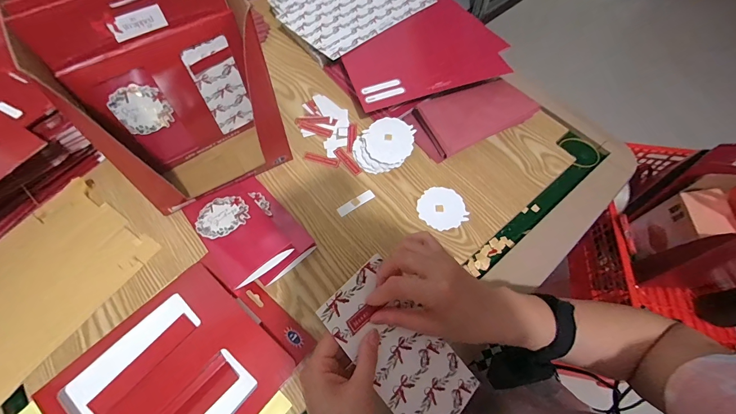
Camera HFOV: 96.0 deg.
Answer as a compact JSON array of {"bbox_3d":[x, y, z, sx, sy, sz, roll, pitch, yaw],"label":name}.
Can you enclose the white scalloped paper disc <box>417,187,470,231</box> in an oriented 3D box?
[{"bbox_3d":[0.107,0.001,0.481,0.067,0.004,0.068,0,63,0],"label":"white scalloped paper disc"}]

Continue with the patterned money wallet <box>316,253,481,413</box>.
[{"bbox_3d":[0.032,0.135,0.314,0.081,0.008,0.164,-39,92,-27],"label":"patterned money wallet"}]

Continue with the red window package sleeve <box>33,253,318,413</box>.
[{"bbox_3d":[-0.204,0.177,0.368,0.189,0.016,0.225,37,67,18],"label":"red window package sleeve"}]

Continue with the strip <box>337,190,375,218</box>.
[{"bbox_3d":[-0.017,-0.006,0.484,0.058,0.004,0.015,-32,78,-15],"label":"strip"}]

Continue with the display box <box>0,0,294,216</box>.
[{"bbox_3d":[-0.254,-0.168,0.434,0.199,0.238,0.227,-27,64,-14],"label":"display box"}]

